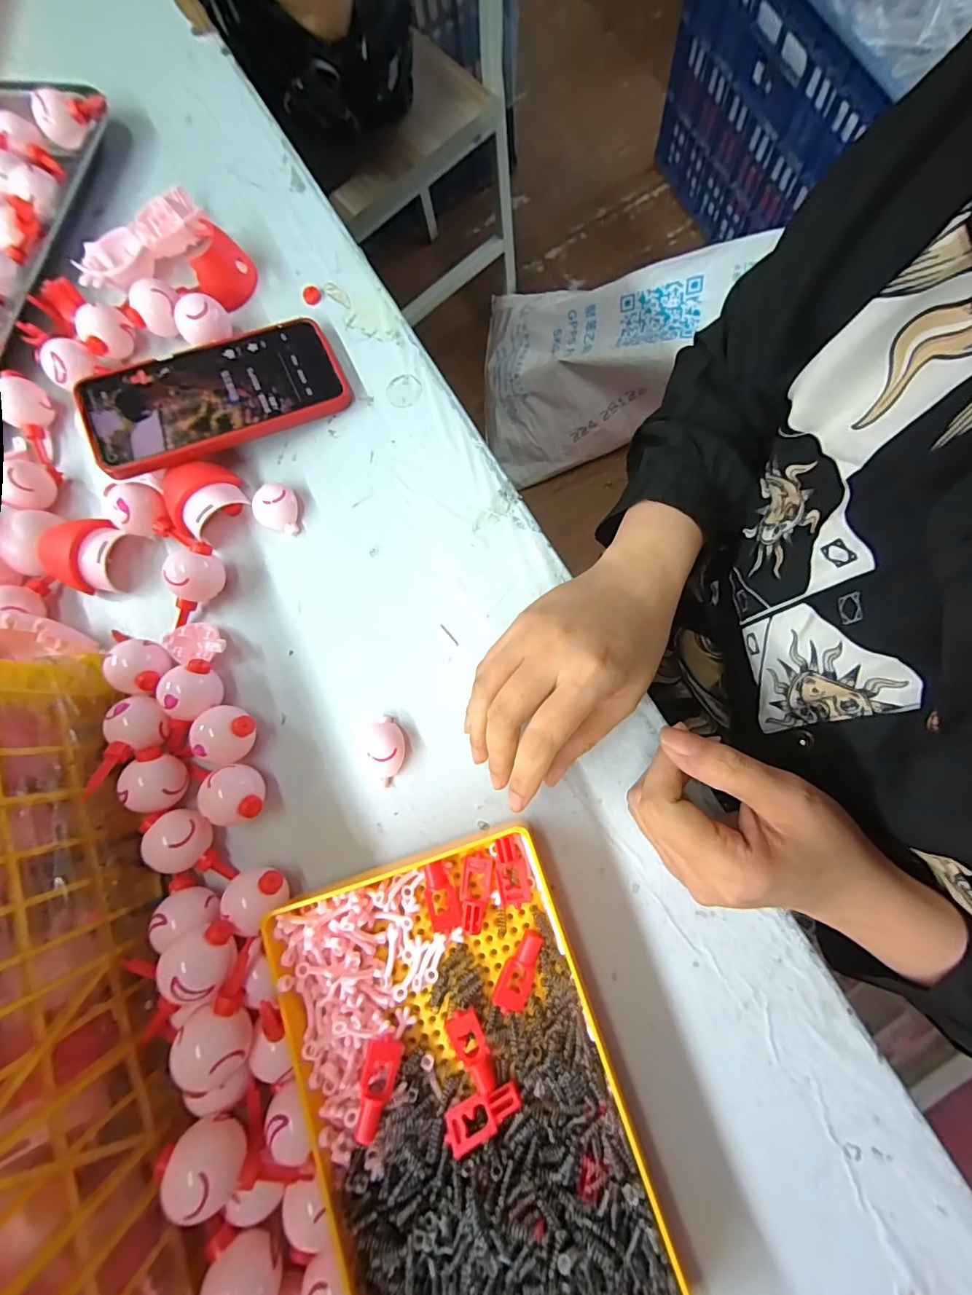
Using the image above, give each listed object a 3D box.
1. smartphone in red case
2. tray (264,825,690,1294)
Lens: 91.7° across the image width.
[{"bbox_3d":[-0.182,-0.173,0.320,0.164,0.007,0.078,-26,80,-11],"label":"smartphone in red case"},{"bbox_3d":[-0.008,0.229,0.230,0.144,0.032,0.243,-20,79,3],"label":"tray"}]

